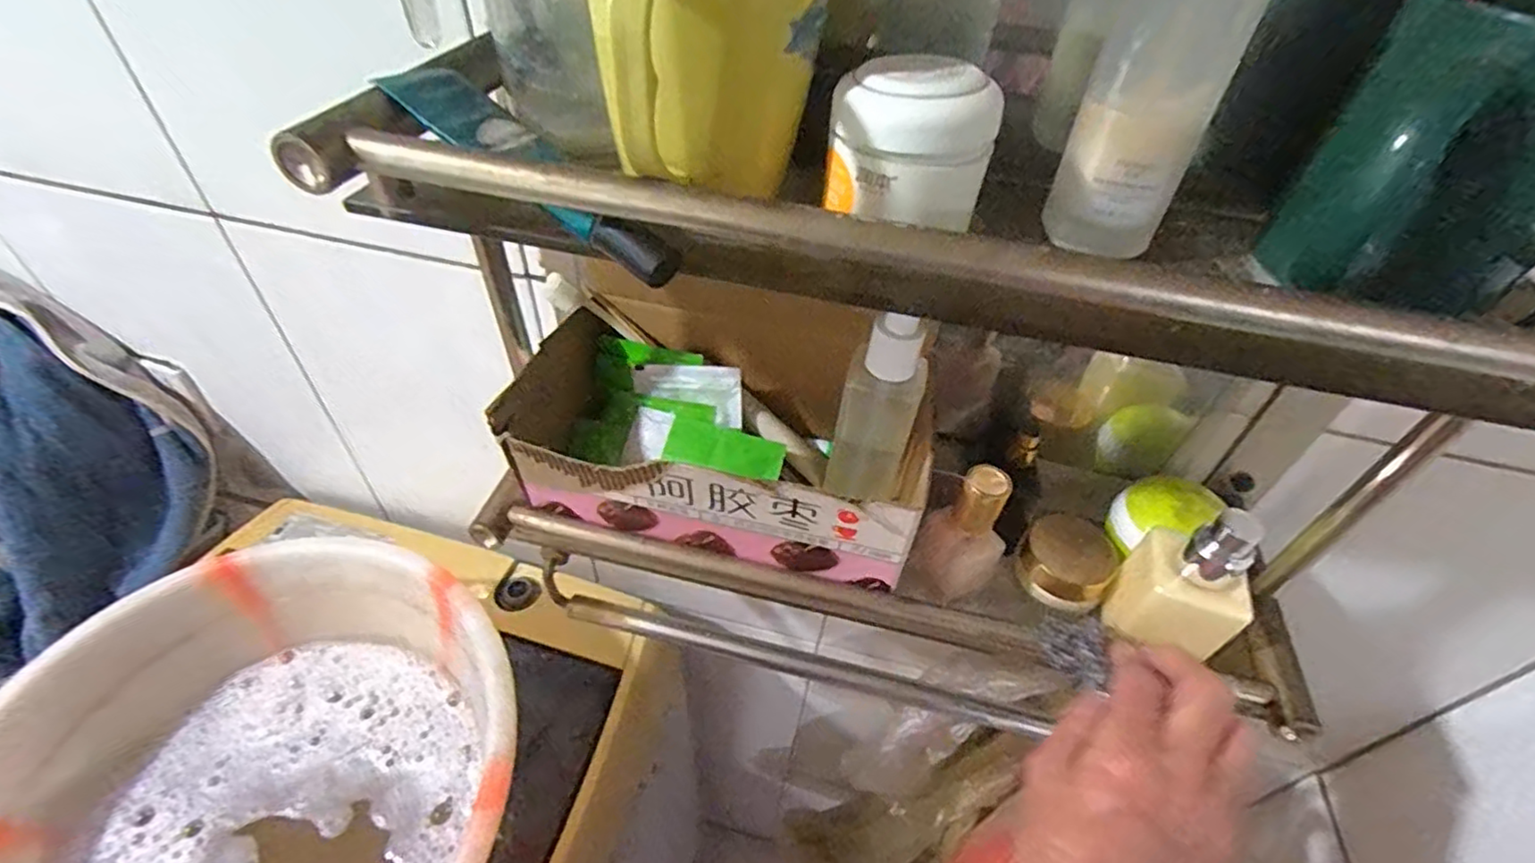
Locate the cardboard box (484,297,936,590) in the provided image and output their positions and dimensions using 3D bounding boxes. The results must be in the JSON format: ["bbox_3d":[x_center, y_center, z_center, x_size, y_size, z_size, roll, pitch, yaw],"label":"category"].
[{"bbox_3d":[-0.026,0.000,0.400,0.229,0.078,0.126,11,45,7],"label":"cardboard box"}]

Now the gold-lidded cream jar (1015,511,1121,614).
[{"bbox_3d":[0.182,0.080,0.401,0.051,0.032,0.047,2,44,-2],"label":"gold-lidded cream jar"}]

